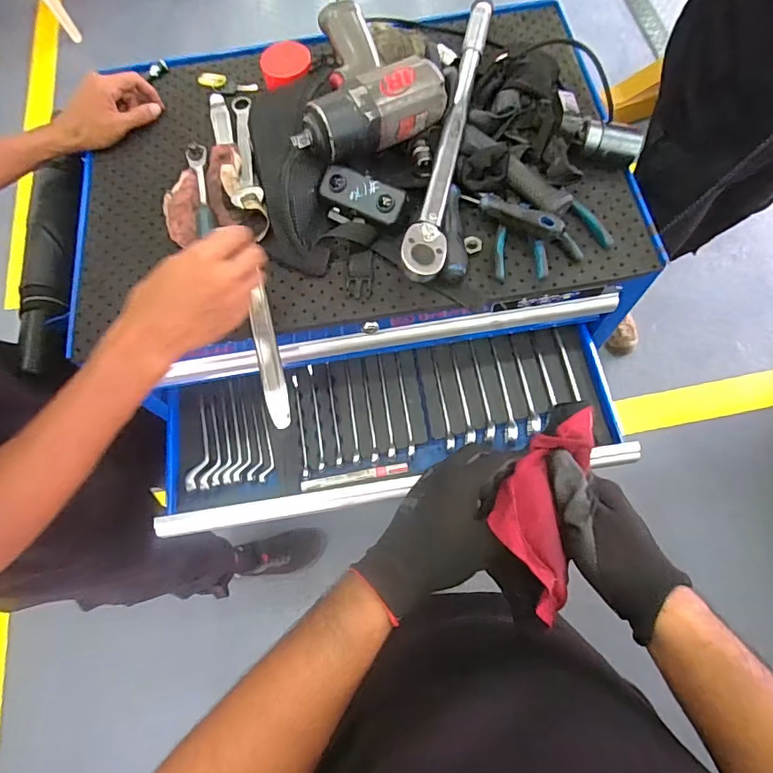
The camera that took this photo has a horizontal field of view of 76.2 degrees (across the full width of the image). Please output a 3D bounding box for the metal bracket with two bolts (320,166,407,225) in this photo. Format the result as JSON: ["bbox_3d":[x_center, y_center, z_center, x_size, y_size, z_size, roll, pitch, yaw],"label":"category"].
[{"bbox_3d":[-0.025,-0.220,0.570,0.098,0.026,0.043,23,112,6],"label":"metal bracket with two bolts"}]

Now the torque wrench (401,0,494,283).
[{"bbox_3d":[0.079,-0.320,0.576,0.044,0.037,0.450,10,70,5],"label":"torque wrench"}]

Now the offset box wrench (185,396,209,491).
[{"bbox_3d":[-0.249,0.075,0.666,0.025,0.010,0.130,1,70,2],"label":"offset box wrench"}]

